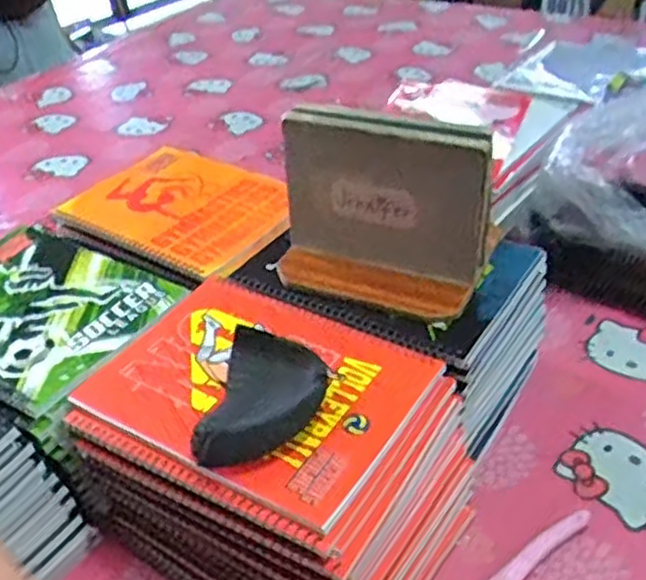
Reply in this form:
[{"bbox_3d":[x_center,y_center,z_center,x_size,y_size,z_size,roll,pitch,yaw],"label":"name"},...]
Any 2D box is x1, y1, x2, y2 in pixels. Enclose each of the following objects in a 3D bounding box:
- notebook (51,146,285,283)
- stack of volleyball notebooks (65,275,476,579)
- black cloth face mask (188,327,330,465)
[{"bbox_3d":[-0.128,-0.077,0.660,0.222,0.011,0.152,23,45,32],"label":"notebook"},{"bbox_3d":[-0.032,0.110,0.493,0.230,0.127,0.172,20,44,30],"label":"stack of volleyball notebooks"},{"bbox_3d":[-0.034,0.067,0.440,0.064,0.024,0.093,4,38,12],"label":"black cloth face mask"}]

